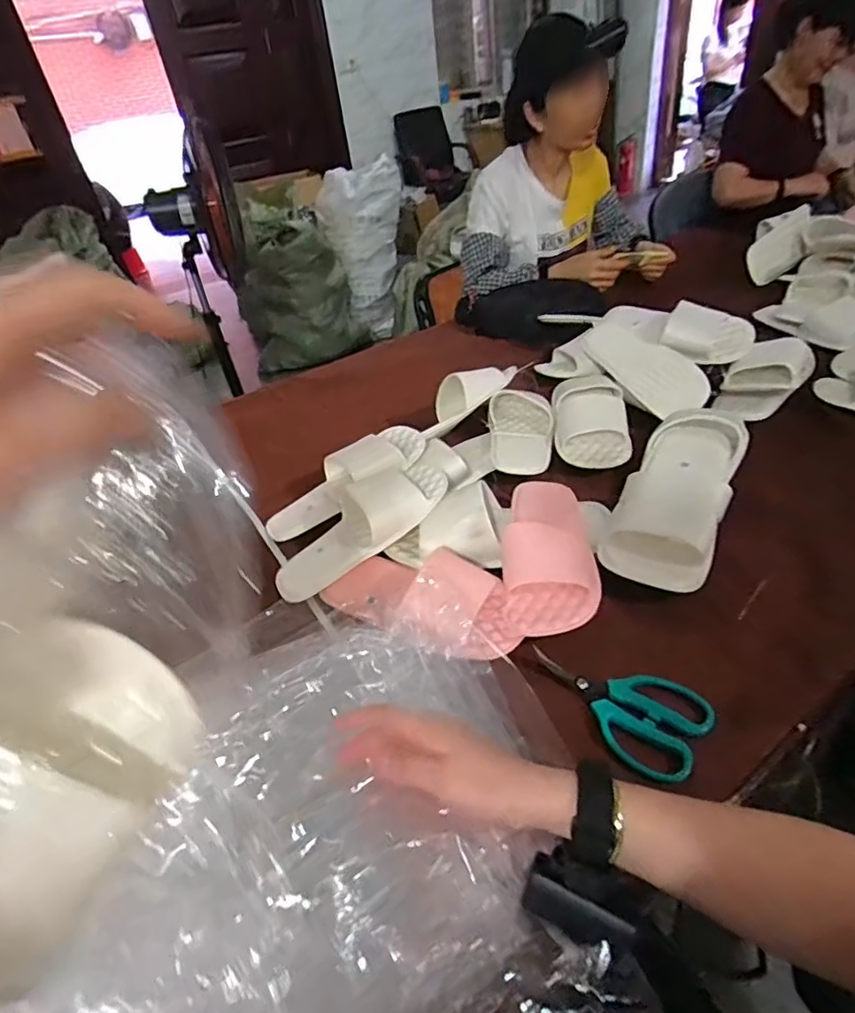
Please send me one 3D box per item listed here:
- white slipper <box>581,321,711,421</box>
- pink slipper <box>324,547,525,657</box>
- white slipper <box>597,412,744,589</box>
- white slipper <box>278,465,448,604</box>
[{"bbox_3d":[0.327,-0.226,0.880,0.089,0.055,0.256,-15,38,-9],"label":"white slipper"},{"bbox_3d":[-0.006,0.085,0.582,0.220,0.057,0.112,13,42,24],"label":"pink slipper"},{"bbox_3d":[0.299,-0.035,0.665,0.112,0.056,0.323,16,44,27],"label":"white slipper"},{"bbox_3d":[-0.078,0.021,0.660,0.236,0.052,0.105,-39,45,-8],"label":"white slipper"}]

